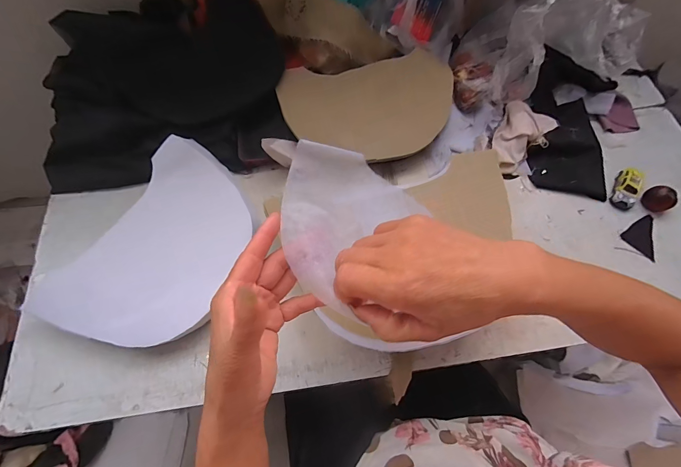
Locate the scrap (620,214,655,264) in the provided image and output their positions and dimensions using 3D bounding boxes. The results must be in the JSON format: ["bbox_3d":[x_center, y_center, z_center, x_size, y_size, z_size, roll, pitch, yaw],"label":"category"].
[{"bbox_3d":[0.422,0.002,0.462,0.060,0.004,0.048,-40,70,-15],"label":"scrap"}]

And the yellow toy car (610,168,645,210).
[{"bbox_3d":[0.408,-0.066,0.475,0.027,0.025,0.063,20,68,11],"label":"yellow toy car"}]

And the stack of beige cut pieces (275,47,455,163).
[{"bbox_3d":[0.037,-0.193,0.530,0.262,0.026,0.149,-2,101,13],"label":"stack of beige cut pieces"}]

